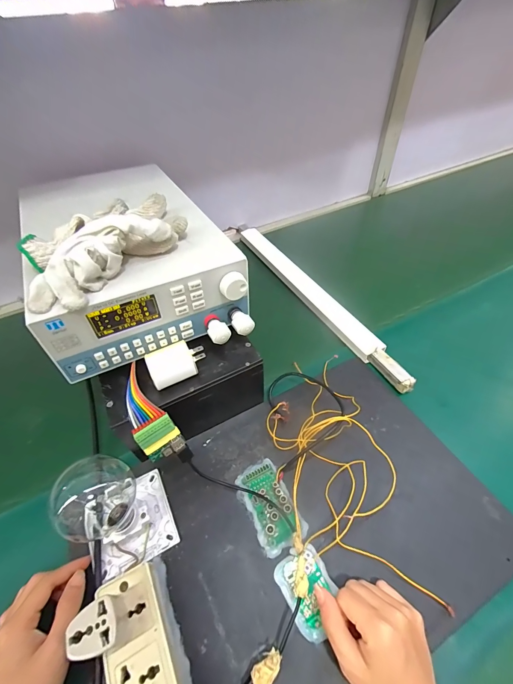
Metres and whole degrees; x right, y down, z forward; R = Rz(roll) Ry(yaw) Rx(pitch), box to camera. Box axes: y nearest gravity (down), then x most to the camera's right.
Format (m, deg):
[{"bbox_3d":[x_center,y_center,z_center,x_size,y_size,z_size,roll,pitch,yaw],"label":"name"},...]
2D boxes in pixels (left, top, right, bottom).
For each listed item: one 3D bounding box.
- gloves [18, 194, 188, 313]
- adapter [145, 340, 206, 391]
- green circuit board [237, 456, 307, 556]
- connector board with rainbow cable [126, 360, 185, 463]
[{"bbox_3d":[-0.154,-0.110,0.314,0.108,0.048,0.197,27,55,24],"label":"gloves"},{"bbox_3d":[-0.090,0.022,0.349,0.062,0.023,0.039,-24,52,-17],"label":"adapter"},{"bbox_3d":[0.014,0.182,0.350,0.053,0.020,0.091,-23,51,-16],"label":"green circuit board"},{"bbox_3d":[-0.119,0.080,0.333,0.039,0.021,0.104,-31,92,-20],"label":"connector board with rainbow cable"}]

